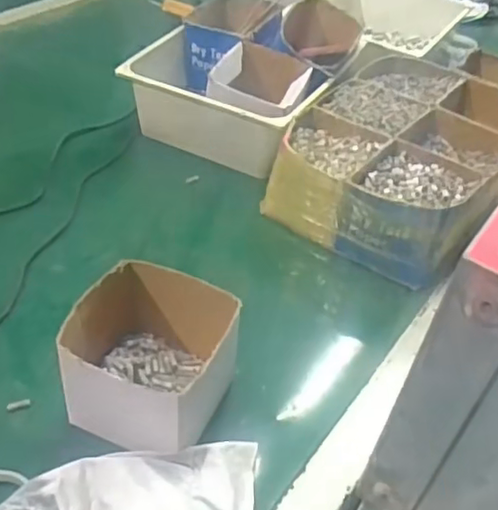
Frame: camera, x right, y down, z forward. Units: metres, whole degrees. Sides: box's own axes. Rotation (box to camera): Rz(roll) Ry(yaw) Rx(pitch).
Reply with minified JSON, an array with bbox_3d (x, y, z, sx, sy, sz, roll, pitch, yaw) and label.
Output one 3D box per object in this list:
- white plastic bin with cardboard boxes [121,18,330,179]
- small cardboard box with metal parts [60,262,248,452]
[{"bbox_3d":[-0.041,-0.243,1.005,0.284,0.122,0.196,22,44,16],"label":"white plastic bin with cardboard boxes"},{"bbox_3d":[-0.100,0.106,0.624,0.141,0.113,0.148,22,44,15],"label":"small cardboard box with metal parts"}]

